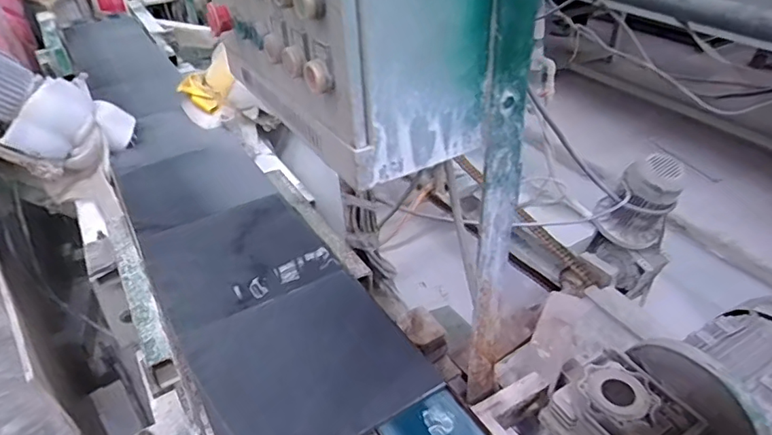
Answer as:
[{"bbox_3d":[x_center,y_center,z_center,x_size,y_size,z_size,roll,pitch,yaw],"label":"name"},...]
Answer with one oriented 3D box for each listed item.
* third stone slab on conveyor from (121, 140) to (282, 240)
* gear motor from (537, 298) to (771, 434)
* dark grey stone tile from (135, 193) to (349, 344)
[{"bbox_3d":[-0.465,-0.083,1.278,0.312,0.010,0.319,-23,41,-23],"label":"third stone slab on conveyor"},{"bbox_3d":[0.418,0.264,0.707,0.338,0.201,0.218,-19,39,-22],"label":"gear motor"},{"bbox_3d":[-0.295,0.072,1.035,0.308,0.013,0.335,-23,40,-22],"label":"dark grey stone tile"}]

